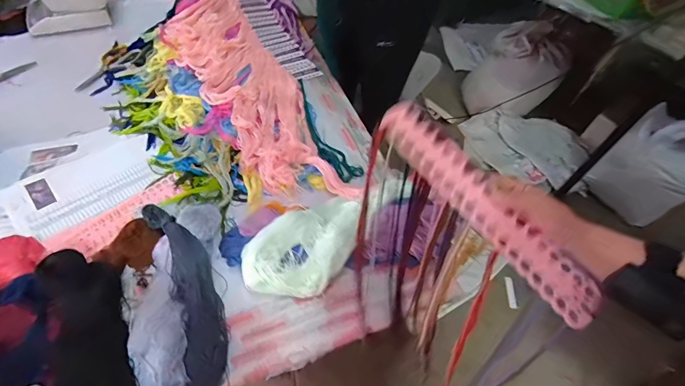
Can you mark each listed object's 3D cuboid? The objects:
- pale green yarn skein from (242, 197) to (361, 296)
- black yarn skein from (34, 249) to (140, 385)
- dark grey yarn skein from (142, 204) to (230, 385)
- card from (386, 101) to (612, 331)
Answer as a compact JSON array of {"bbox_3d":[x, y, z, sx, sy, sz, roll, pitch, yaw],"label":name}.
[{"bbox_3d":[-0.069,0.106,0.700,0.154,0.084,0.259,38,59,22],"label":"pale green yarn skein"},{"bbox_3d":[-0.393,0.273,0.558,0.146,0.081,0.373,-22,73,-20],"label":"black yarn skein"},{"bbox_3d":[-0.280,0.193,0.641,0.092,0.057,0.410,-17,71,-17],"label":"dark grey yarn skein"},{"bbox_3d":[0.155,0.014,0.378,0.058,0.017,0.292,-37,79,-28],"label":"card"}]

